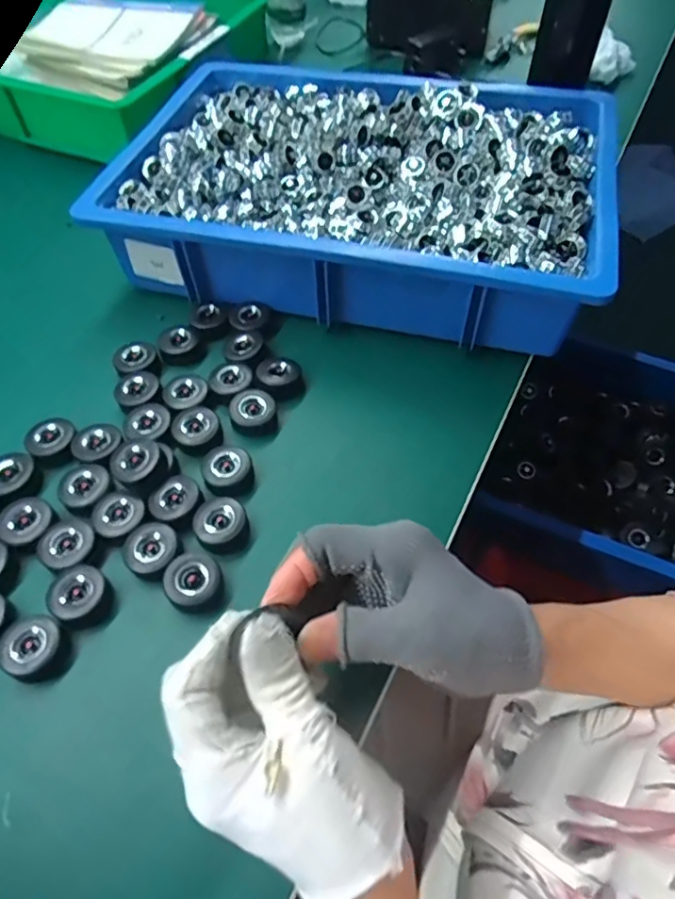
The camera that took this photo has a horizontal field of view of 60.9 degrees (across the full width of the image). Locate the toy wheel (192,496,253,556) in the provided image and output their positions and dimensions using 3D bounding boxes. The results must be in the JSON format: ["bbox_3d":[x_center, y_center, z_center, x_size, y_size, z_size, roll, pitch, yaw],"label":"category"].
[{"bbox_3d":[-0.082,0.055,0.409,0.036,0.027,0.033,-25,60,-16],"label":"toy wheel"}]

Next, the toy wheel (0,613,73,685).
[{"bbox_3d":[-0.191,0.126,0.364,0.039,0.021,0.036,0,56,-1],"label":"toy wheel"}]

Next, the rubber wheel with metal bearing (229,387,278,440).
[{"bbox_3d":[-0.068,-0.030,0.470,0.036,0.023,0.036,0,56,-1],"label":"rubber wheel with metal bearing"}]

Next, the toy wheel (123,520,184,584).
[{"bbox_3d":[-0.127,0.071,0.398,0.036,0.022,0.038,0,56,-1],"label":"toy wheel"}]

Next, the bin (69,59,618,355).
[{"bbox_3d":[0.024,-0.255,0.559,0.433,0.088,0.295,13,57,8],"label":"bin"}]

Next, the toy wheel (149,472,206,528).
[{"bbox_3d":[-0.118,0.038,0.422,0.033,0.019,0.039,-1,56,-2],"label":"toy wheel"}]

